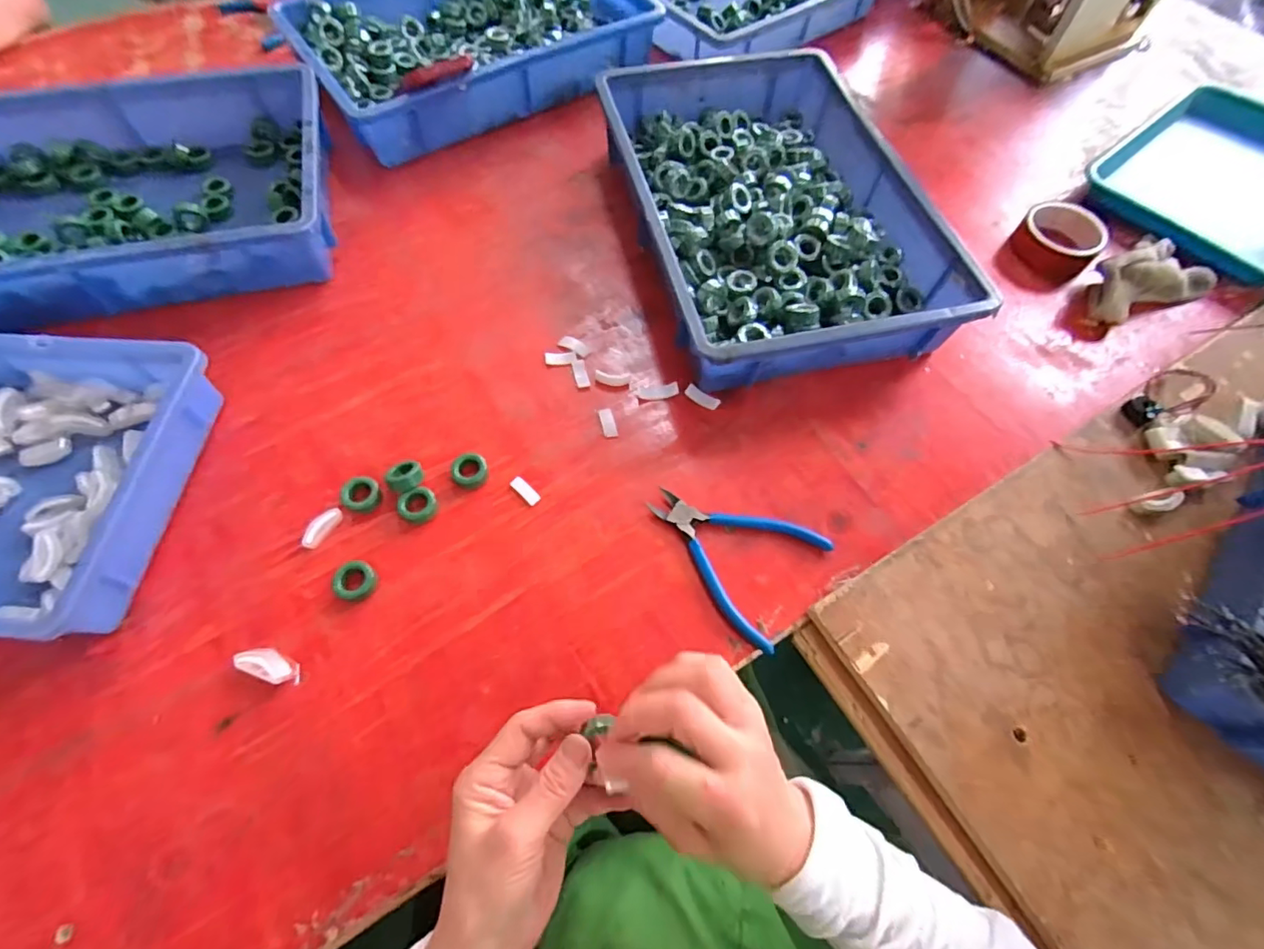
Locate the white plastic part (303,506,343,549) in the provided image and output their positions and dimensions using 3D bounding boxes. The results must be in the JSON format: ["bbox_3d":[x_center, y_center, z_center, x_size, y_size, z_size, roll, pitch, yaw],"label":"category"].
[{"bbox_3d":[-0.256,0.043,0.452,0.016,0.006,0.038,28,66,12],"label":"white plastic part"}]

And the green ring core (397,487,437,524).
[{"bbox_3d":[-0.181,0.026,0.465,0.031,0.014,0.027,-35,69,-17],"label":"green ring core"}]

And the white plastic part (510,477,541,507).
[{"bbox_3d":[-0.093,0.014,0.482,0.030,0.004,0.013,39,69,17],"label":"white plastic part"}]

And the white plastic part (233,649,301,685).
[{"bbox_3d":[-0.266,0.140,0.404,0.049,0.006,0.020,18,64,8],"label":"white plastic part"}]

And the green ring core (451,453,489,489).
[{"bbox_3d":[-0.142,-0.004,0.480,0.029,0.010,0.029,-8,64,-6],"label":"green ring core"}]

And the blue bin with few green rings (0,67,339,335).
[{"bbox_3d":[-0.541,-0.289,0.582,0.433,0.083,0.297,-11,64,-7],"label":"blue bin with few green rings"}]

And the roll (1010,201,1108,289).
[{"bbox_3d":[0.476,-0.264,0.624,0.100,0.039,0.085,-32,68,-16],"label":"roll"}]

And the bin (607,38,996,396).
[{"bbox_3d":[0.142,-0.294,0.602,0.279,0.079,0.432,-12,64,-7],"label":"bin"}]

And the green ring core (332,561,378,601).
[{"bbox_3d":[-0.219,0.084,0.434,0.029,0.013,0.030,1,63,-1],"label":"green ring core"}]

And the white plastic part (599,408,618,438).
[{"bbox_3d":[-0.022,-0.049,0.515,0.013,0.004,0.033,-11,64,-7],"label":"white plastic part"}]

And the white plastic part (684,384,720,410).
[{"bbox_3d":[0.068,-0.074,0.531,0.035,0.005,0.012,32,67,14],"label":"white plastic part"}]

